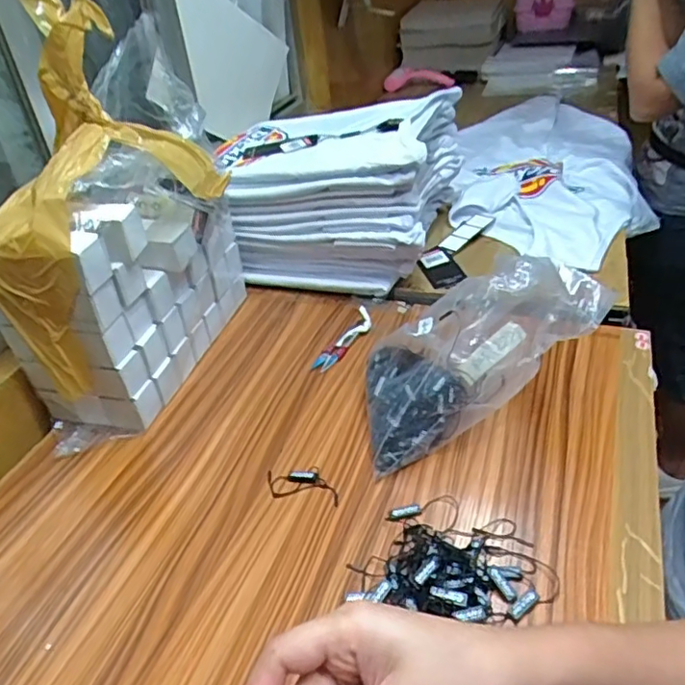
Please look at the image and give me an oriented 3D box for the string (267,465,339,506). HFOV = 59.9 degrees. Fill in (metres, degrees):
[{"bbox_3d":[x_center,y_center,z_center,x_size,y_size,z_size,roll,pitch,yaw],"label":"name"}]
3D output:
[{"bbox_3d":[-0.037,0.132,0.561,0.073,0.006,0.036,3,37,13],"label":"string"}]

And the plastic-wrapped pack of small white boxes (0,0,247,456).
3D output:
[{"bbox_3d":[-0.232,-0.127,0.634,0.140,0.375,0.315,8,38,20],"label":"plastic-wrapped pack of small white boxes"}]

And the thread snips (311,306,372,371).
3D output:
[{"bbox_3d":[0.006,-0.006,0.733,0.032,0.011,0.119,17,42,29],"label":"thread snips"}]

